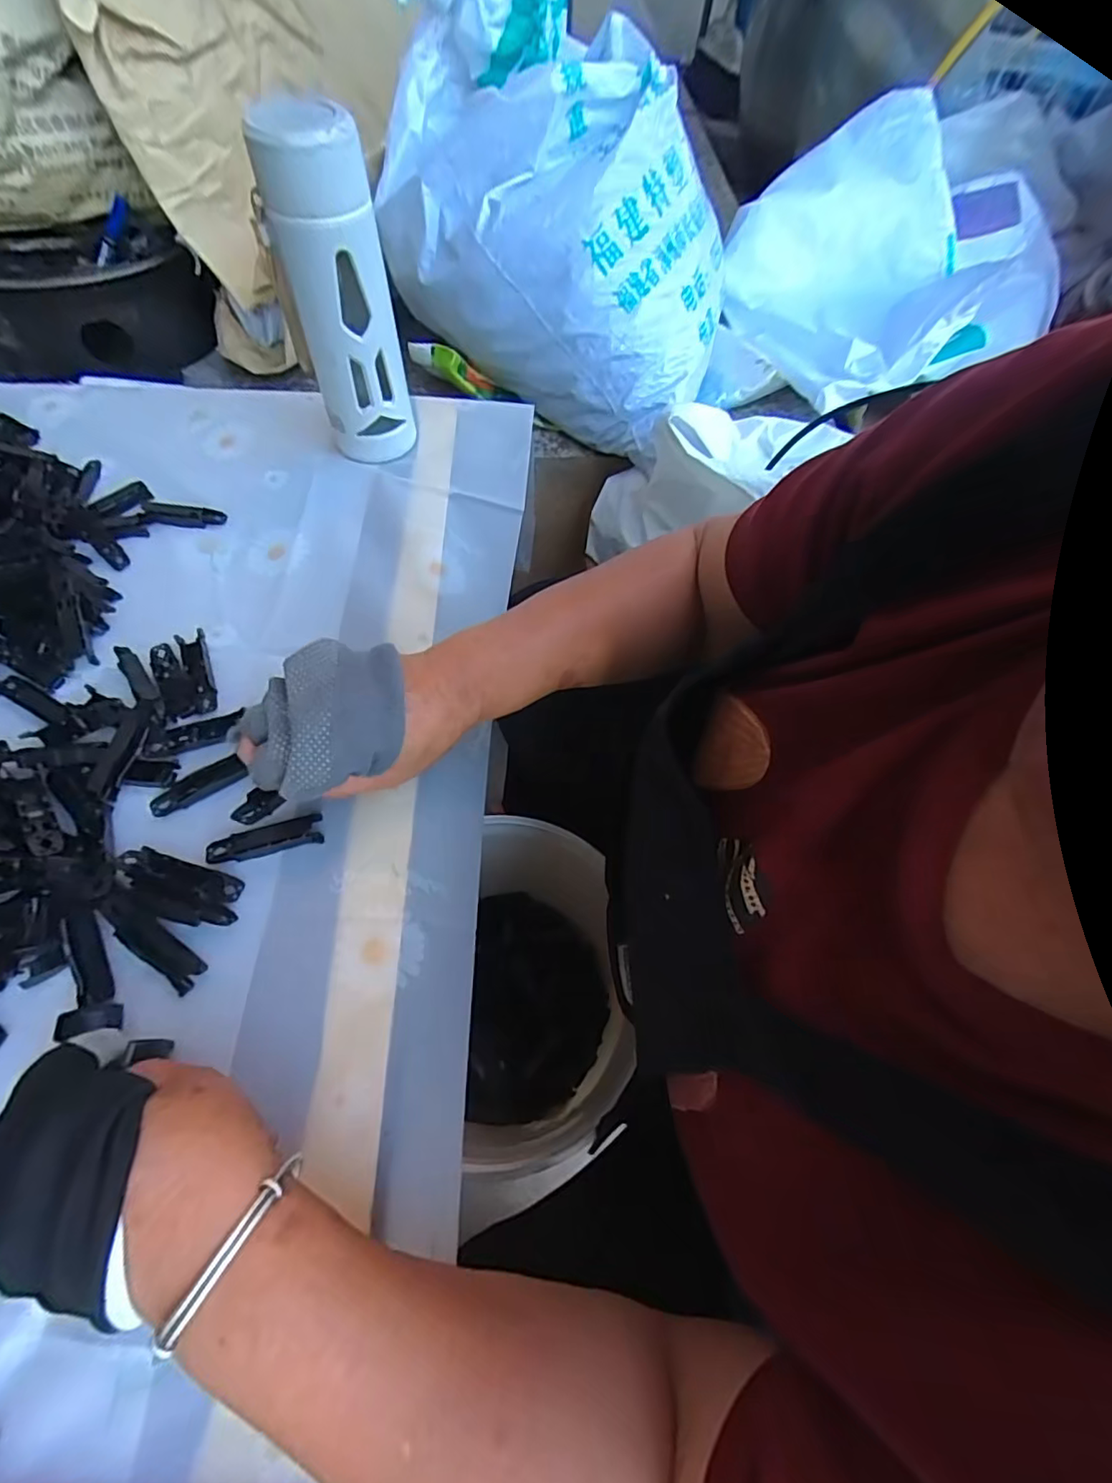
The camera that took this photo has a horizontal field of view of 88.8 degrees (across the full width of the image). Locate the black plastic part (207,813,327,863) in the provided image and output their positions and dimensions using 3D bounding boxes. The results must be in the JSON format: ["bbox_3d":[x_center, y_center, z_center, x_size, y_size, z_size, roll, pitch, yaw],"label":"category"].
[{"bbox_3d":[-0.174,0.059,0.339,0.064,0.006,0.018,-14,64,-11],"label":"black plastic part"}]

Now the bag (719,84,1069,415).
[{"bbox_3d":[0.429,-0.607,0.703,0.383,0.162,0.304,-24,63,-16],"label":"bag"}]

